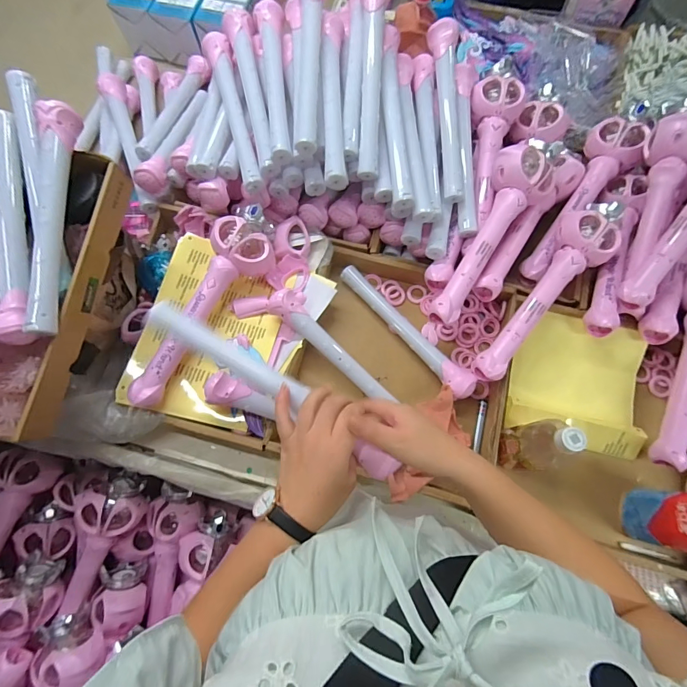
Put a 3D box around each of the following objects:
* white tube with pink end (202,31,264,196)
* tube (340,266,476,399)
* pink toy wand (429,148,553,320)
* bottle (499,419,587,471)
[{"bbox_3d":[-0.186,-0.400,0.673,0.044,0.054,0.303,-17,73,-3],"label":"white tube with pink end"},{"bbox_3d":[0.107,-0.027,0.692,0.046,0.036,0.313,-40,76,-10],"label":"tube"},{"bbox_3d":[0.236,-0.185,0.642,0.103,0.070,0.328,32,77,11],"label":"pink toy wand"},{"bbox_3d":[0.284,0.148,0.562,0.069,0.174,0.070,-6,73,0],"label":"bottle"}]

